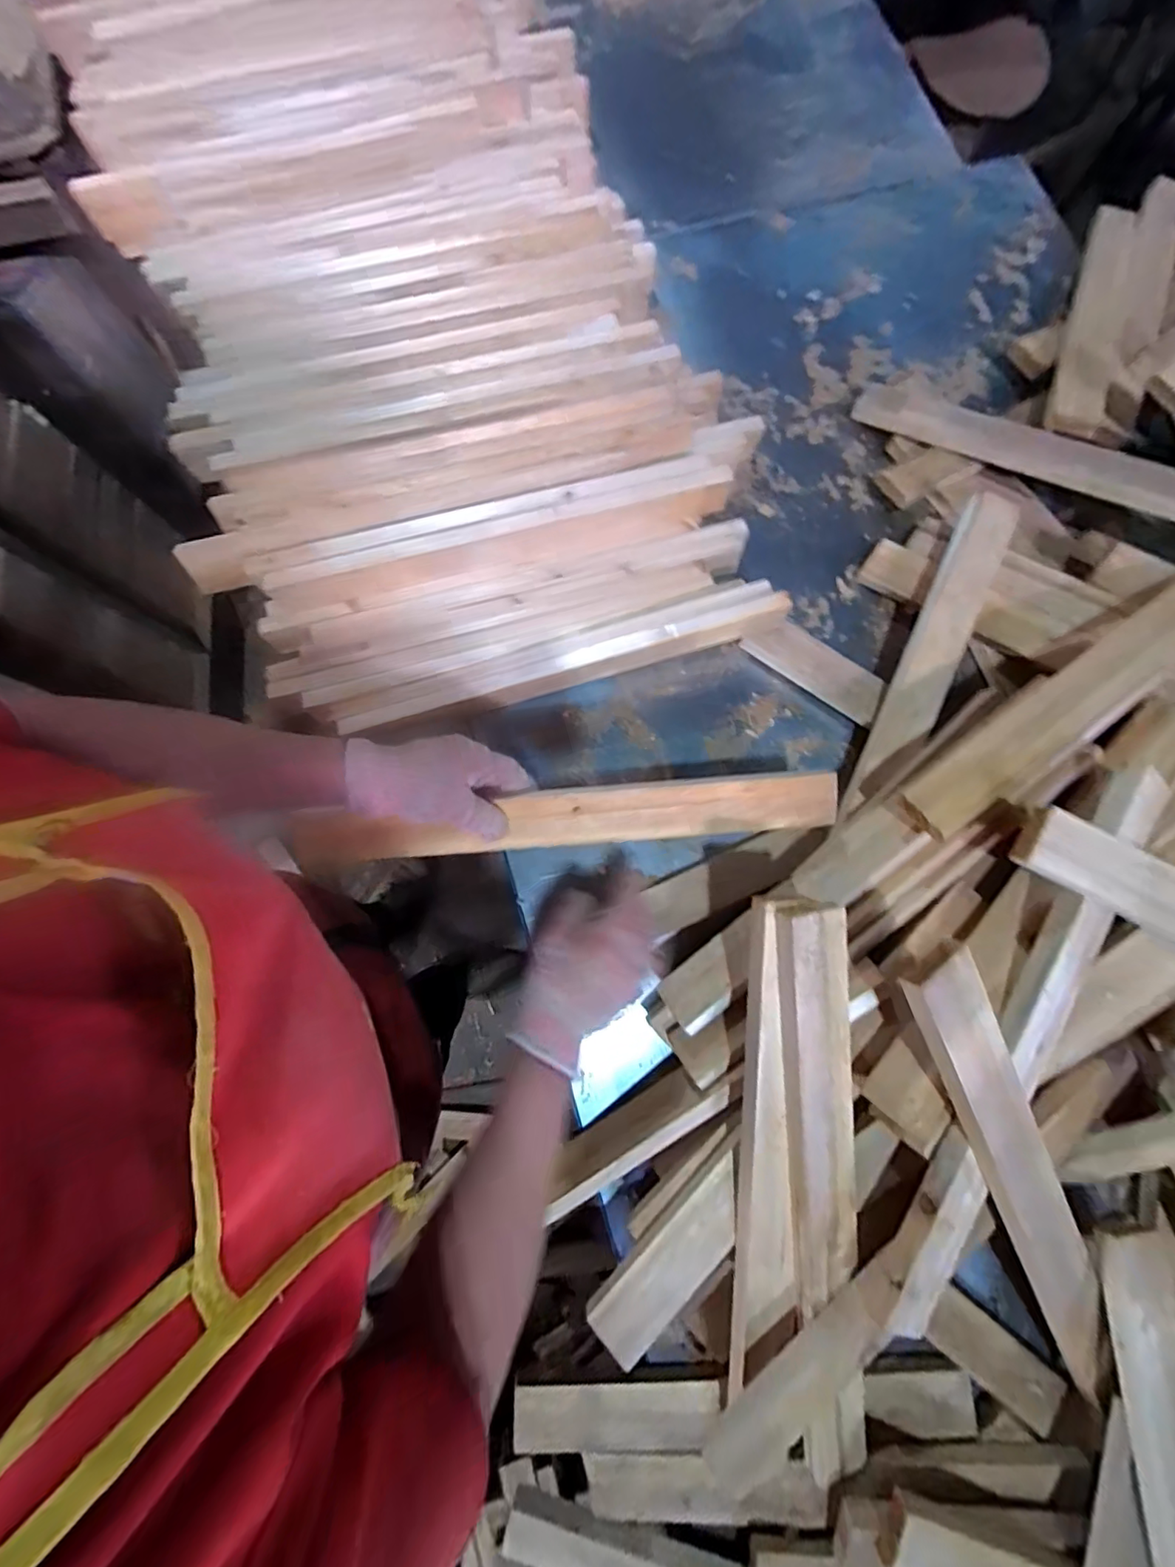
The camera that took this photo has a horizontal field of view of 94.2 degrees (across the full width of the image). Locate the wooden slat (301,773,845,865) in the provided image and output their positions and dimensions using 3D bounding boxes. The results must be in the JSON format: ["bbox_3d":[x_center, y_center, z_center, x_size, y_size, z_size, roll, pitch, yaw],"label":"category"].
[{"bbox_3d":[-0.019,0.031,0.495,0.484,0.011,0.054,-4,103,0],"label":"wooden slat"}]

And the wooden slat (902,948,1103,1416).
[{"bbox_3d":[0.342,0.317,0.430,0.056,0.019,0.453,-29,103,-6],"label":"wooden slat"}]

